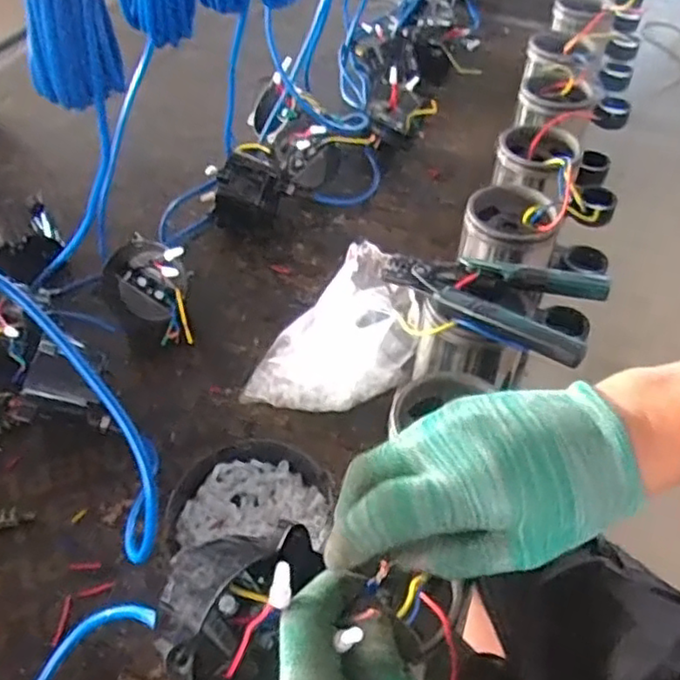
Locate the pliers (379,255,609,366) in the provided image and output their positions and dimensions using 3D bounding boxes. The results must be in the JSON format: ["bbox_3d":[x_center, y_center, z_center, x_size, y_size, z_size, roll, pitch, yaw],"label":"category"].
[{"bbox_3d":[0.122,-0.042,0.544,0.173,0.026,0.100,23,51,18],"label":"pliers"}]

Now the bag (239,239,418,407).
[{"bbox_3d":[-0.010,-0.010,0.700,0.169,0.117,0.165,5,47,0],"label":"bag"}]

